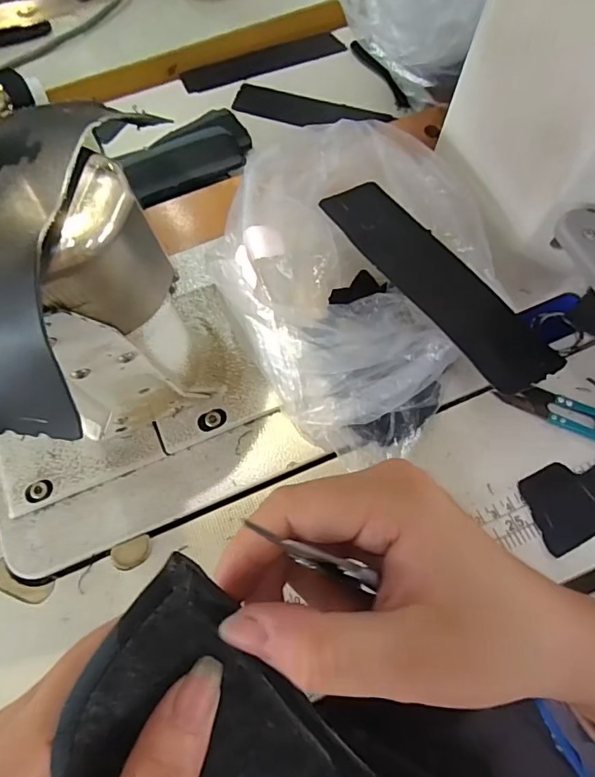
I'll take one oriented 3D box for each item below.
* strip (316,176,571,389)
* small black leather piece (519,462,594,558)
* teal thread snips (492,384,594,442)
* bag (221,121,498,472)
[{"bbox_3d":[0.084,-0.067,0.298,0.055,0.009,0.169,-33,72,-25],"label":"strip"},{"bbox_3d":[0.174,0.058,0.286,0.085,0.007,0.044,-28,67,-3],"label":"small black leather piece"},{"bbox_3d":[0.177,0.018,0.299,0.097,0.013,0.021,24,69,15],"label":"teal thread snips"},{"bbox_3d":[0.038,-0.068,0.308,0.163,0.074,0.213,-8,65,0],"label":"bag"}]

